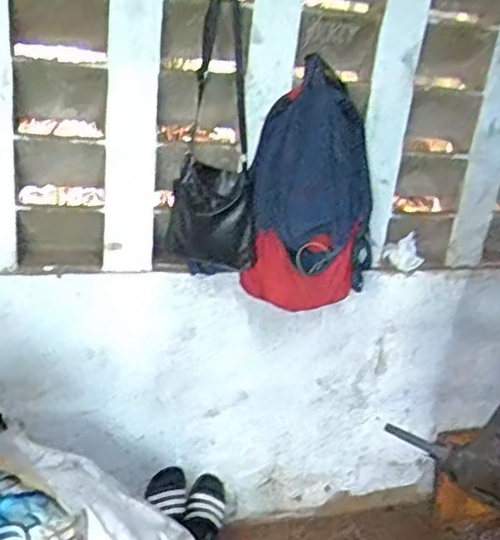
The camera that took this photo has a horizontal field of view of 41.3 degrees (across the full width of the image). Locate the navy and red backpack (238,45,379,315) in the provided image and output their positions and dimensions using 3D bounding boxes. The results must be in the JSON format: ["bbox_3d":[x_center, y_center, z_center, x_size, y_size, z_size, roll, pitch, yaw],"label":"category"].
[{"bbox_3d":[0.158,-0.177,1.637,0.309,0.552,0.271,10,24,7],"label":"navy and red backpack"}]

